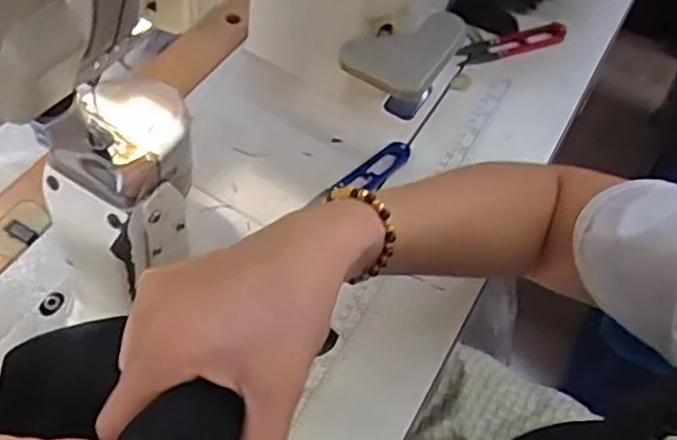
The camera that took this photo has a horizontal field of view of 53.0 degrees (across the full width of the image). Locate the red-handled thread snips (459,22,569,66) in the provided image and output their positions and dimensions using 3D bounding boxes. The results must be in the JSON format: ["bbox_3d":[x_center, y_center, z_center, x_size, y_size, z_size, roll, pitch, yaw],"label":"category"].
[{"bbox_3d":[0.161,-0.166,0.640,0.109,0.013,0.025,-14,54,-12],"label":"red-handled thread snips"}]

